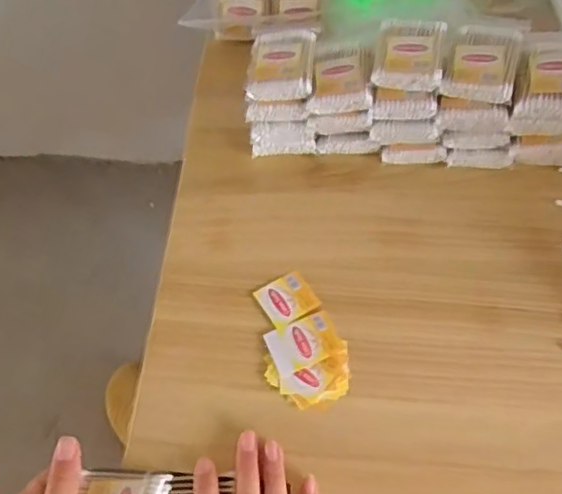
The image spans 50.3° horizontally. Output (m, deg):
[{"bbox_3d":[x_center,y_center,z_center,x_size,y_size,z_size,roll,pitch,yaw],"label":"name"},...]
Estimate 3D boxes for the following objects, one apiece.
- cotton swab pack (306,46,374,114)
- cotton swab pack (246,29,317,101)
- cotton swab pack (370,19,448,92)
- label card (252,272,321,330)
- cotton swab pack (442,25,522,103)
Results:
[{"bbox_3d":[0.054,-0.149,0.527,0.052,0.017,0.066,5,59,5],"label":"cotton swab pack"},{"bbox_3d":[0.001,-0.166,0.540,0.058,0.016,0.072,4,59,4],"label":"cotton swab pack"},{"bbox_3d":[0.112,-0.169,0.519,0.058,0.016,0.070,9,60,7],"label":"cotton swab pack"},{"bbox_3d":[0.005,0.042,0.486,0.041,0.004,0.039,-30,62,-15],"label":"label card"},{"bbox_3d":[0.173,-0.157,0.509,0.056,0.015,0.073,16,61,11],"label":"cotton swab pack"}]

